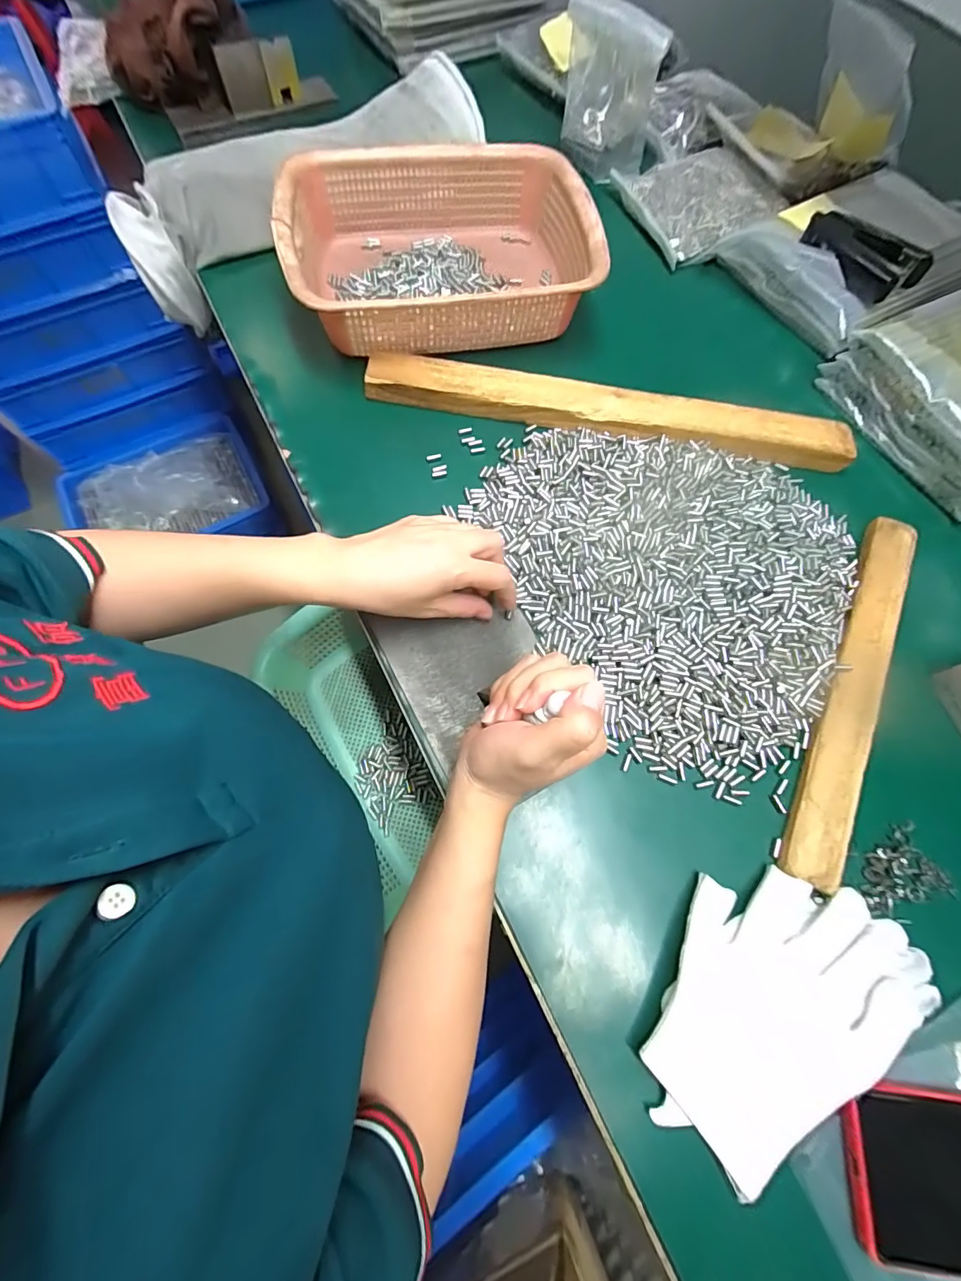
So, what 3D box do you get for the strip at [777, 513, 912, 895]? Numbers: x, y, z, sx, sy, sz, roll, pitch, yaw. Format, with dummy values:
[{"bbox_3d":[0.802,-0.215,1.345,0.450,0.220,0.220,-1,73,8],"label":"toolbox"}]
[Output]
[{"bbox_3d":[0.287,0.030,0.355,0.036,0.011,0.312,26,72,9],"label":"strip"}]

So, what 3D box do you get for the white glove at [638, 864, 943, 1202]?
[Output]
[{"bbox_3d":[0.177,0.211,0.282,0.175,0.019,0.120,-32,74,-11],"label":"white glove"}]

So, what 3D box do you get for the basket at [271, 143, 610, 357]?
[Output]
[{"bbox_3d":[-0.037,-0.387,0.463,0.289,0.067,0.207,-9,71,-3],"label":"basket"}]

